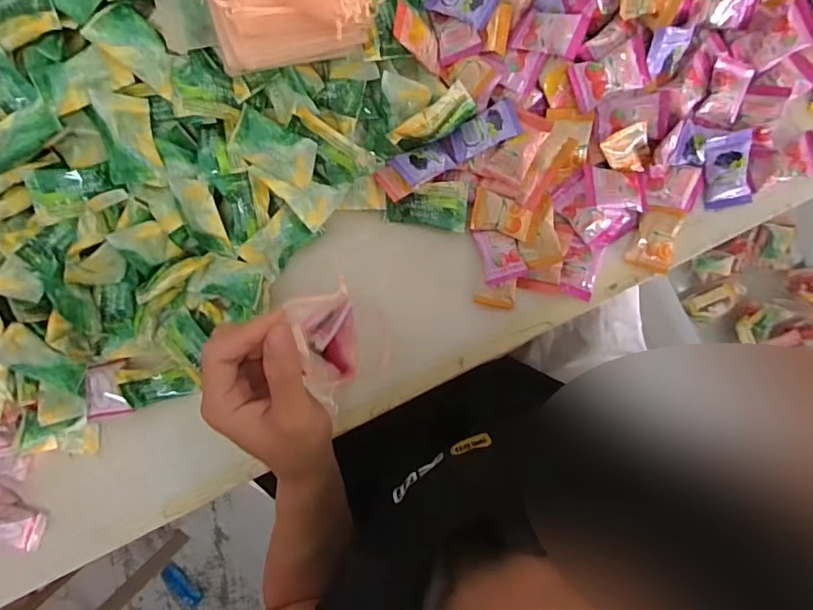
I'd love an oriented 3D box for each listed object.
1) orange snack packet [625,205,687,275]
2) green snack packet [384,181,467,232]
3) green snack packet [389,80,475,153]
[{"bbox_3d":[0.202,-0.053,0.396,0.033,0.007,0.051,18,94,6],"label":"orange snack packet"},{"bbox_3d":[0.017,-0.084,0.415,0.069,0.017,0.039,6,93,7],"label":"green snack packet"},{"bbox_3d":[0.021,-0.144,0.384,0.067,0.021,0.022,-29,88,7],"label":"green snack packet"}]

